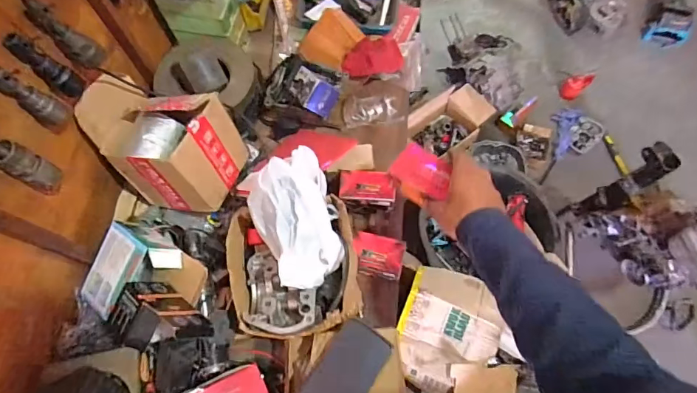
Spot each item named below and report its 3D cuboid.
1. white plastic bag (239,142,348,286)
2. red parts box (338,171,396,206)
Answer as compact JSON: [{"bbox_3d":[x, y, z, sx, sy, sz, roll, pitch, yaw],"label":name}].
[{"bbox_3d":[-0.077,0.037,0.628,0.128,0.114,0.184,-25,70,-9],"label":"white plastic bag"},{"bbox_3d":[0.034,-0.016,0.774,0.102,0.031,0.057,5,68,3],"label":"red parts box"}]

